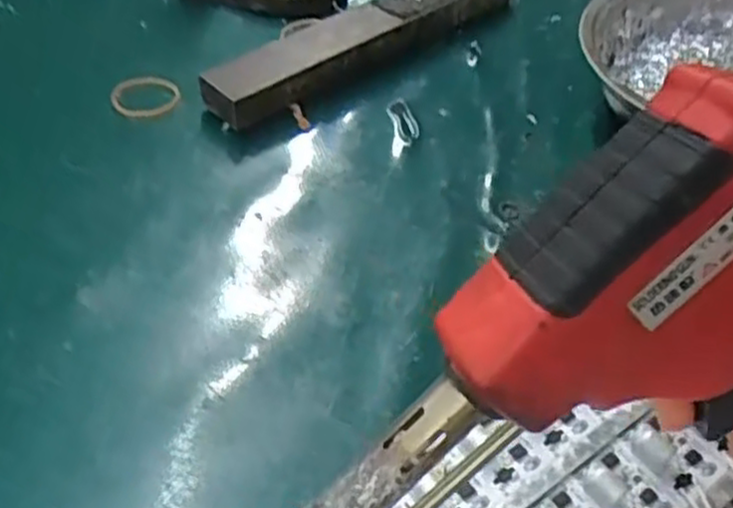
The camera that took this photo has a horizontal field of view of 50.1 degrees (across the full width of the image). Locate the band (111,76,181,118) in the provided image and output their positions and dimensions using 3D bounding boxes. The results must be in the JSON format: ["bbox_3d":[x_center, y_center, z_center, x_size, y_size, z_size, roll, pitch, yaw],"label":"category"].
[{"bbox_3d":[-0.106,-0.076,0.376,0.032,0.004,0.033,1,48,-1],"label":"band"}]

